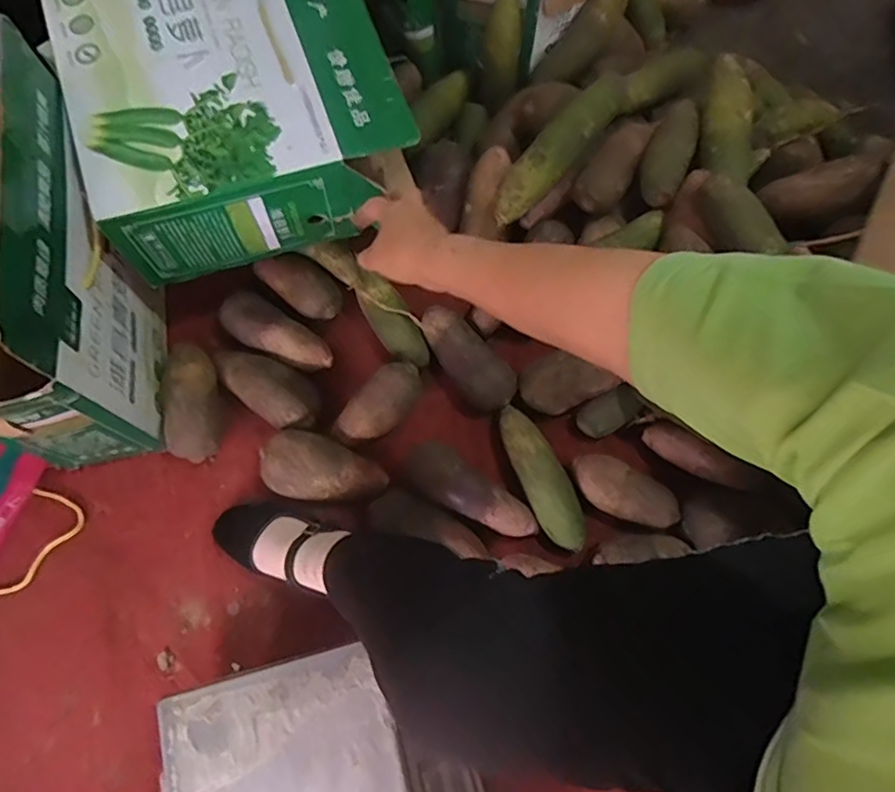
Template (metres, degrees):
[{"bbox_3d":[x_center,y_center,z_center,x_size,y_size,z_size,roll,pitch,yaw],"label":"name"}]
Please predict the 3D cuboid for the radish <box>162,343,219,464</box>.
[{"bbox_3d":[-0.334,0.009,0.764,0.069,0.074,0.150,-9,73,-4],"label":"radish"}]

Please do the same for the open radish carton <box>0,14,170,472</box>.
[{"bbox_3d":[-0.456,-0.144,0.646,0.160,0.321,0.375,-12,73,-5],"label":"open radish carton"}]

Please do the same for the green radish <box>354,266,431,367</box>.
[{"bbox_3d":[-0.077,-0.106,0.793,0.051,0.042,0.145,-36,76,-12],"label":"green radish"}]

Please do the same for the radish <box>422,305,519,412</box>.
[{"bbox_3d":[0.020,-0.050,0.776,0.162,0.063,0.066,42,76,11],"label":"radish"}]

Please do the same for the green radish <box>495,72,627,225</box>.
[{"bbox_3d":[0.145,-0.324,0.748,0.060,0.054,0.237,41,89,11],"label":"green radish"}]

